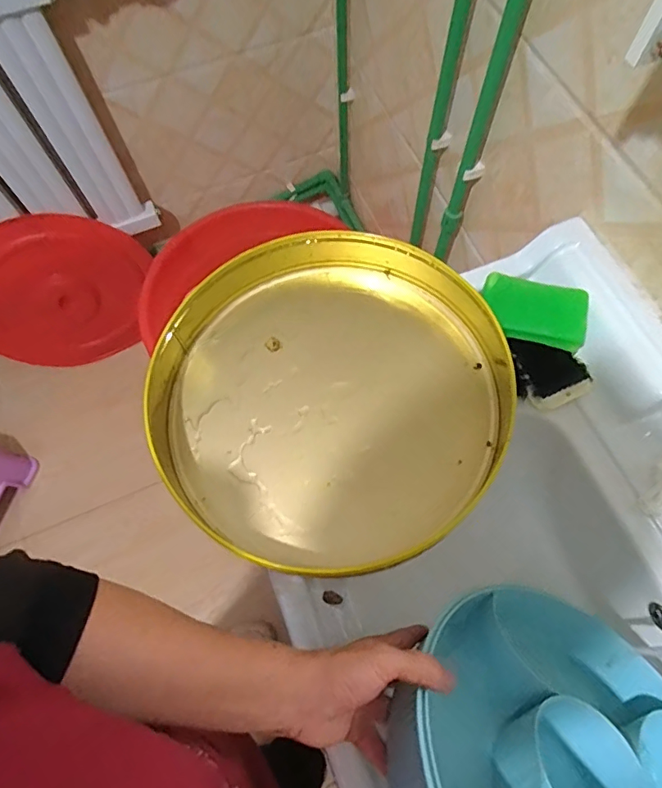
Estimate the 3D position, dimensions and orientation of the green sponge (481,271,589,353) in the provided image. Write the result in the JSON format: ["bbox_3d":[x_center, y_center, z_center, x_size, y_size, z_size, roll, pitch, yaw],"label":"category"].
[{"bbox_3d":[0.211,-0.083,0.515,0.102,0.024,0.070,10,68,6],"label":"green sponge"}]

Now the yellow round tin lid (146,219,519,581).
[{"bbox_3d":[-0.003,-0.009,0.491,0.340,0.059,0.338,-1,67,2],"label":"yellow round tin lid"}]

